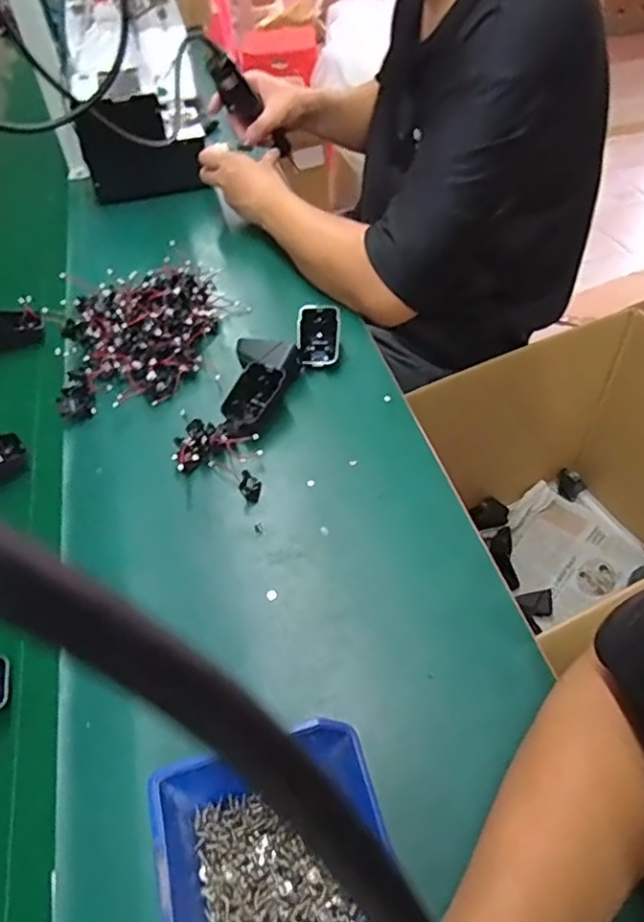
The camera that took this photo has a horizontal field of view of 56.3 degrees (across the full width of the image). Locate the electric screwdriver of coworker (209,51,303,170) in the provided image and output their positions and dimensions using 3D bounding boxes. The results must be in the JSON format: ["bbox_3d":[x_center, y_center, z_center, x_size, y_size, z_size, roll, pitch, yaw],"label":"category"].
[{"bbox_3d":[-0.092,-0.493,0.874,0.028,0.234,0.037,28,95,25],"label":"electric screwdriver of coworker"}]

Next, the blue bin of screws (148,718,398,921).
[{"bbox_3d":[-0.025,0.223,0.346,0.122,0.067,0.117,-14,50,-8],"label":"blue bin of screws"}]

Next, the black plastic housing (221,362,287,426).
[{"bbox_3d":[-0.069,-0.064,0.609,0.043,0.020,0.068,24,75,7],"label":"black plastic housing"}]

